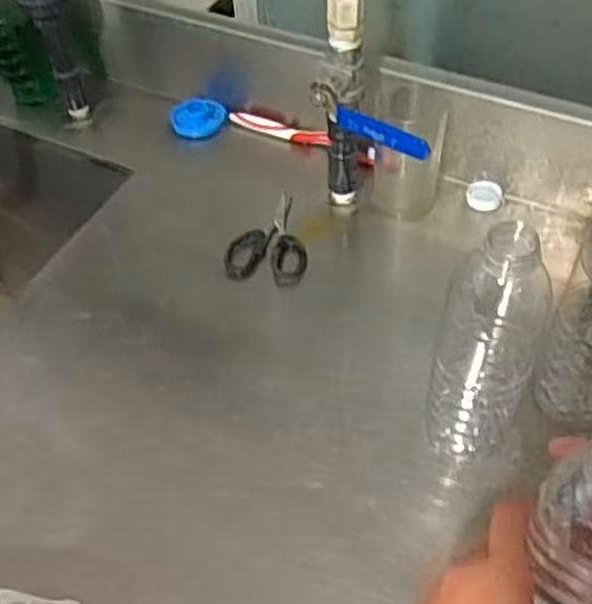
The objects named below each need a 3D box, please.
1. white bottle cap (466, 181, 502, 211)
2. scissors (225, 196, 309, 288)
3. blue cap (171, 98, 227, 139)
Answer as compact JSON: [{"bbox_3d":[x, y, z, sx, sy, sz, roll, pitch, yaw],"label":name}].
[{"bbox_3d":[0.177,-0.099,0.745,0.032,0.015,0.029,10,51,10],"label":"white bottle cap"},{"bbox_3d":[-0.022,-0.060,0.719,0.070,0.010,0.101,7,51,8],"label":"scissors"},{"bbox_3d":[-0.101,-0.192,0.827,0.057,0.015,0.049,-10,51,-6],"label":"blue cap"}]

